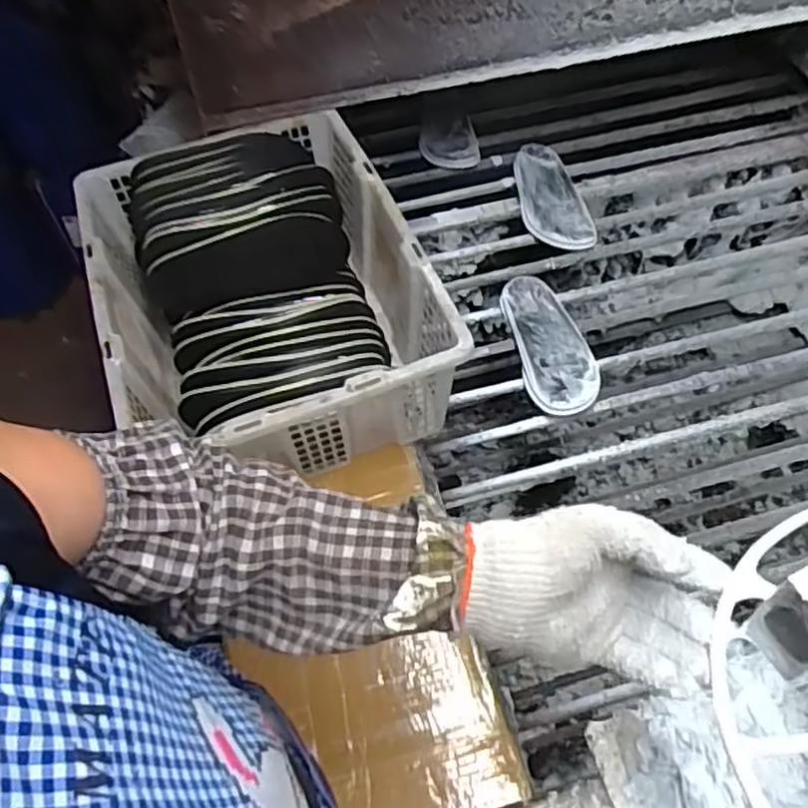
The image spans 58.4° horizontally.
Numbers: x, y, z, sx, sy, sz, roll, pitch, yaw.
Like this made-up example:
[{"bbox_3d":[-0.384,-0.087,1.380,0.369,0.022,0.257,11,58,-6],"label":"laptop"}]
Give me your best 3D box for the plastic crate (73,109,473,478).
[{"bbox_3d":[-0.165,-0.129,0.868,0.357,0.161,0.470,-19,56,-10],"label":"plastic crate"}]

